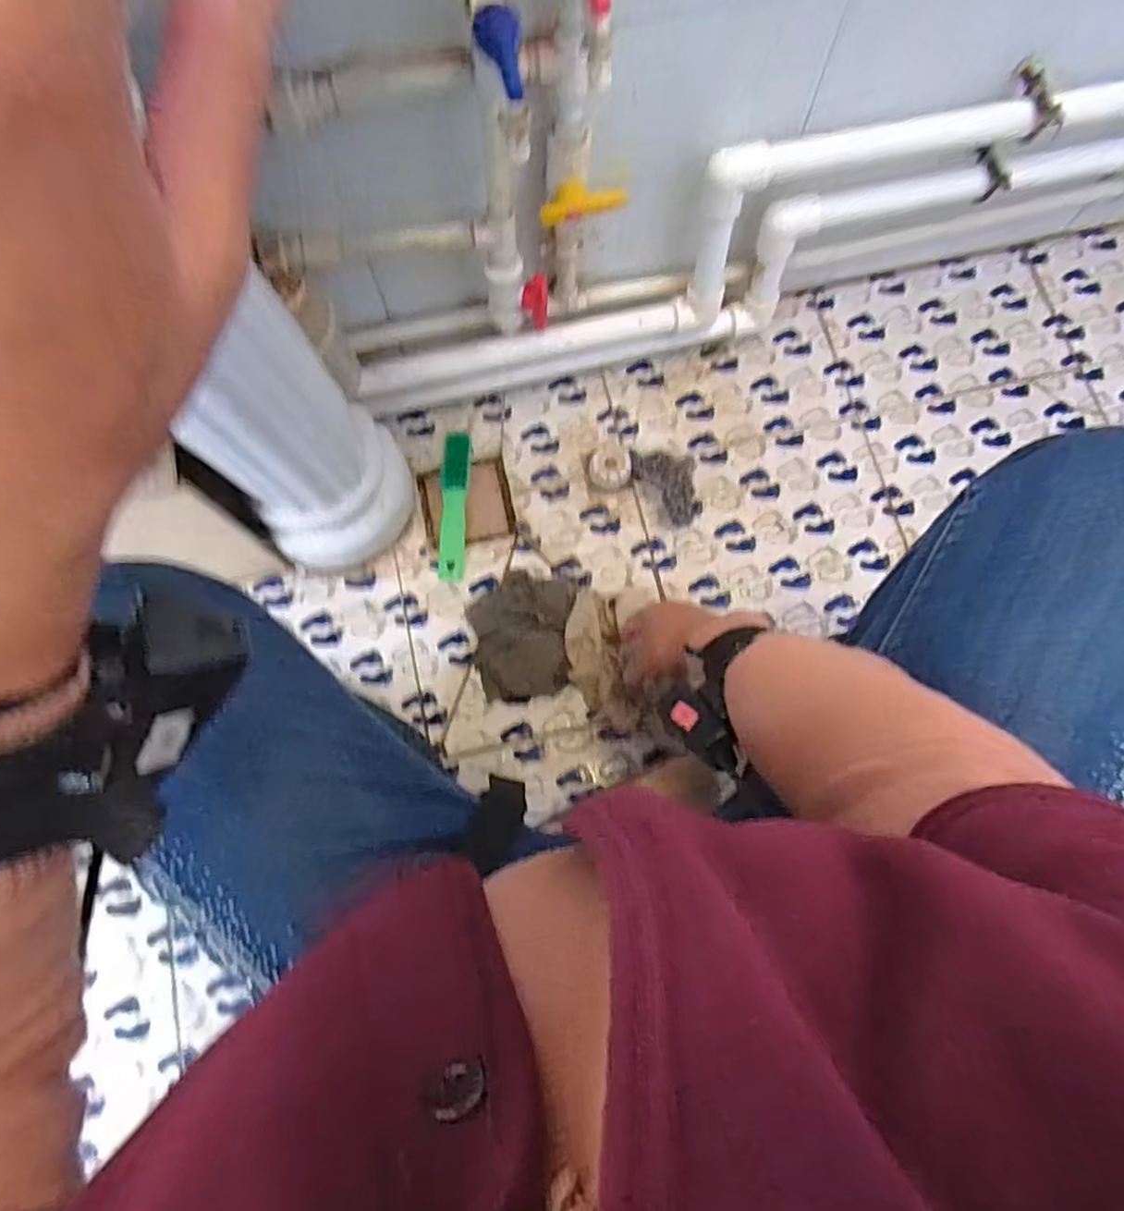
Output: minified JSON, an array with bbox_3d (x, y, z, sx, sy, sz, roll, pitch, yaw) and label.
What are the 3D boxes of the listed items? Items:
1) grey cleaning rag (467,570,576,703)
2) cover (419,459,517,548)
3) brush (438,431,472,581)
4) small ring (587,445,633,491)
[{"bbox_3d":[-0.043,0.029,0.788,0.130,0.053,0.147,-2,76,-1],"label":"grey cleaning rag"},{"bbox_3d":[-0.118,-0.127,0.858,0.105,0.004,0.102,-14,76,-4],"label":"cover"},{"bbox_3d":[-0.134,-0.127,0.847,0.033,0.024,0.189,1,76,0],"label":"brush"},{"bbox_3d":[0.060,-0.168,0.851,0.053,0.029,0.056,0,76,0],"label":"small ring"}]

